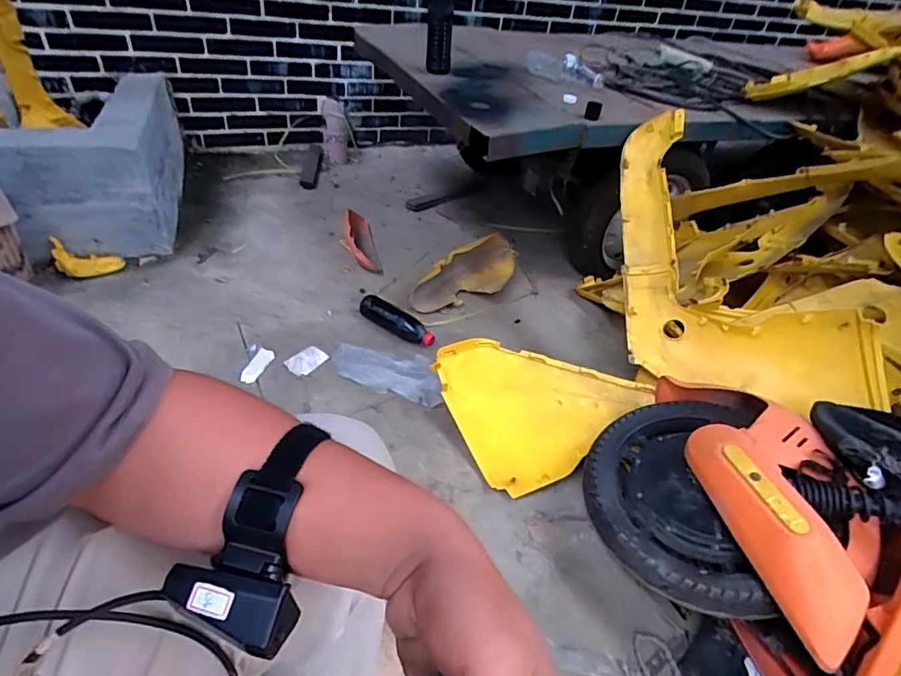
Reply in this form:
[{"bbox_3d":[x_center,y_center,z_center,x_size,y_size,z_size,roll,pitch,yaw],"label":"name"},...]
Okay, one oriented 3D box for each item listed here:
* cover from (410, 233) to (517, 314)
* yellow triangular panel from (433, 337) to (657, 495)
[{"bbox_3d":[0.046,-0.174,1.421,0.326,0.128,0.117,-26,49,-35],"label":"cover"},{"bbox_3d":[0.193,0.109,1.060,0.385,0.044,0.339,-24,65,-11],"label":"yellow triangular panel"}]

